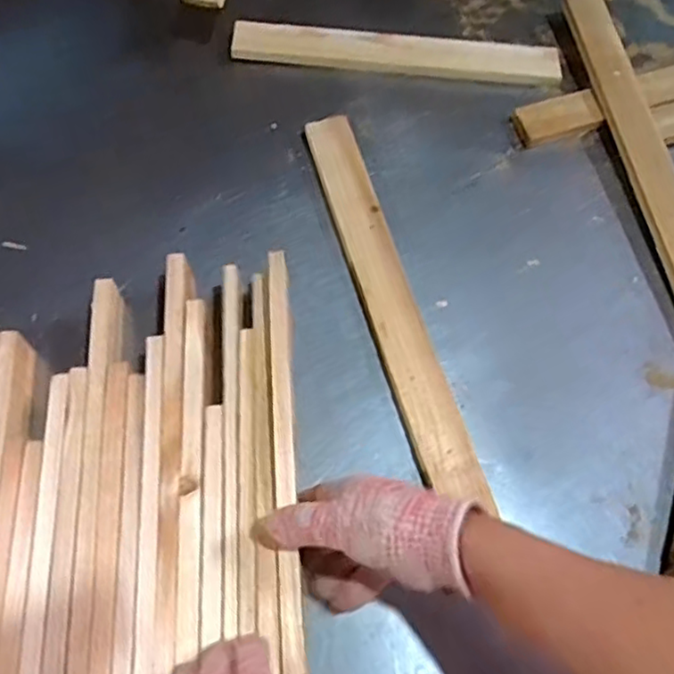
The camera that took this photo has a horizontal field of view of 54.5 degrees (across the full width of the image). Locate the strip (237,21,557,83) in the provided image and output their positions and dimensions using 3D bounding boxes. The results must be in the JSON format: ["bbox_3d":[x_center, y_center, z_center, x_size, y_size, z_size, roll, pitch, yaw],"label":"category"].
[{"bbox_3d":[0.074,-0.350,0.800,0.396,0.027,0.035,3,63,-1],"label":"strip"}]

